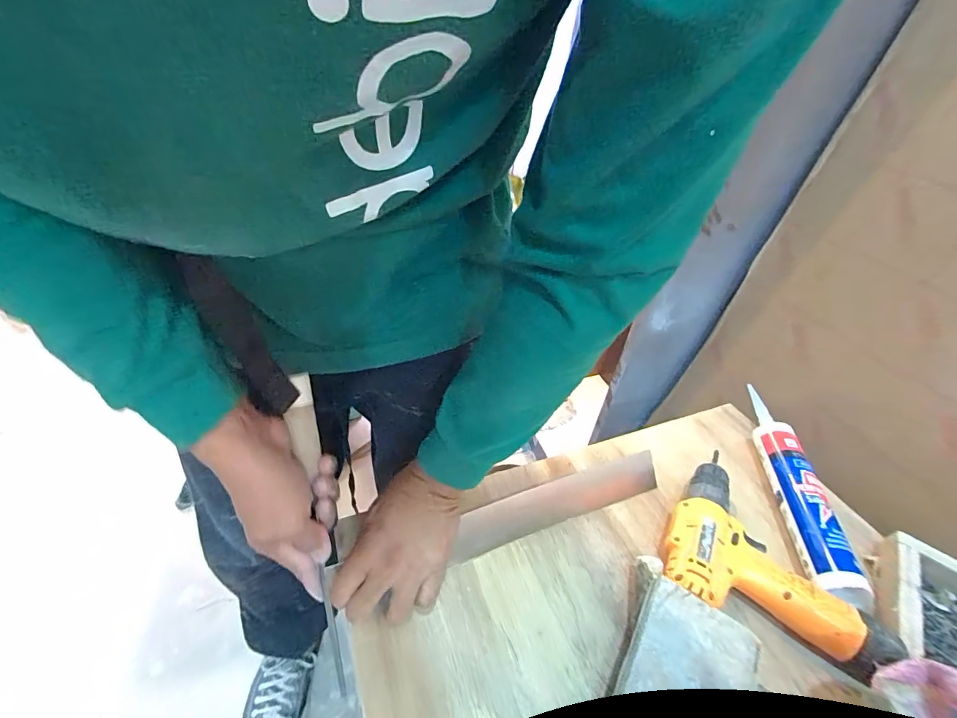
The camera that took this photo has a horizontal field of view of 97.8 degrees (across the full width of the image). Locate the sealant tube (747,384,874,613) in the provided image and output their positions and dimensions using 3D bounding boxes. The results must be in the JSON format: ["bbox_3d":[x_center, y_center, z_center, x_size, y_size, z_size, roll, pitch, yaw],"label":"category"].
[{"bbox_3d":[0.398,0.143,0.535,0.050,0.040,0.326,8,40,4],"label":"sealant tube"}]

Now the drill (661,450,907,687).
[{"bbox_3d":[0.301,0.202,0.459,0.190,0.050,0.201,14,40,11],"label":"drill"}]

